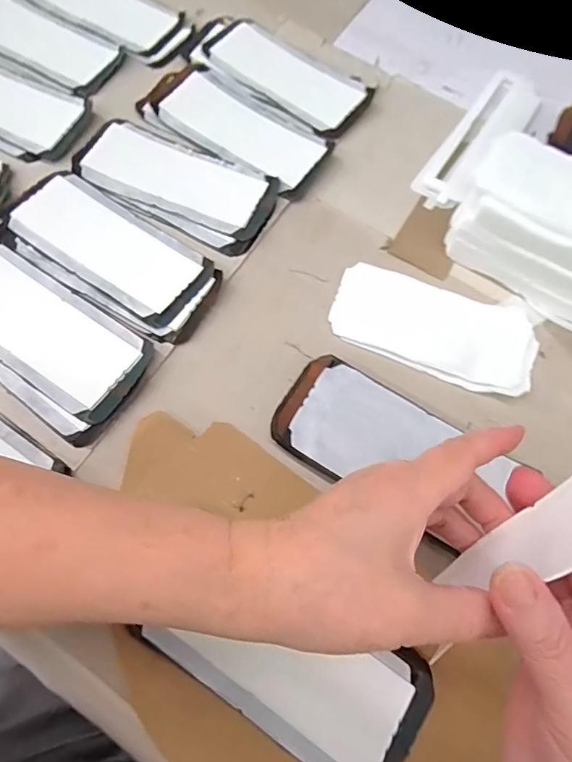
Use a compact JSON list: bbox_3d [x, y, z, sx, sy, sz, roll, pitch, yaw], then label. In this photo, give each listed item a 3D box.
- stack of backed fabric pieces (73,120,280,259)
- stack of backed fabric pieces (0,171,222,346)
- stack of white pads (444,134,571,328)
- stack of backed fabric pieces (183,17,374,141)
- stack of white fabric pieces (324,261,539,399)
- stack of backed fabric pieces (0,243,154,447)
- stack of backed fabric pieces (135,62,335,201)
[{"bbox_3d":[-0.093,-0.168,0.400,0.168,0.007,0.080,27,68,8],"label":"stack of backed fabric pieces"},{"bbox_3d":[-0.134,-0.099,0.370,0.176,0.006,0.083,33,69,11],"label":"stack of backed fabric pieces"},{"bbox_3d":[0.209,-0.110,0.363,0.156,0.068,0.083,33,69,11],"label":"stack of white pads"},{"bbox_3d":[-0.010,-0.294,0.458,0.183,0.011,0.086,37,70,12],"label":"stack of backed fabric pieces"},{"bbox_3d":[0.112,-0.042,0.364,0.152,0.005,0.077,20,67,6],"label":"stack of white fabric pieces"},{"bbox_3d":[-0.178,-0.034,0.338,0.163,0.009,0.081,33,69,11],"label":"stack of backed fabric pieces"},{"bbox_3d":[-0.046,-0.228,0.427,0.173,0.012,0.081,36,69,12],"label":"stack of backed fabric pieces"}]

